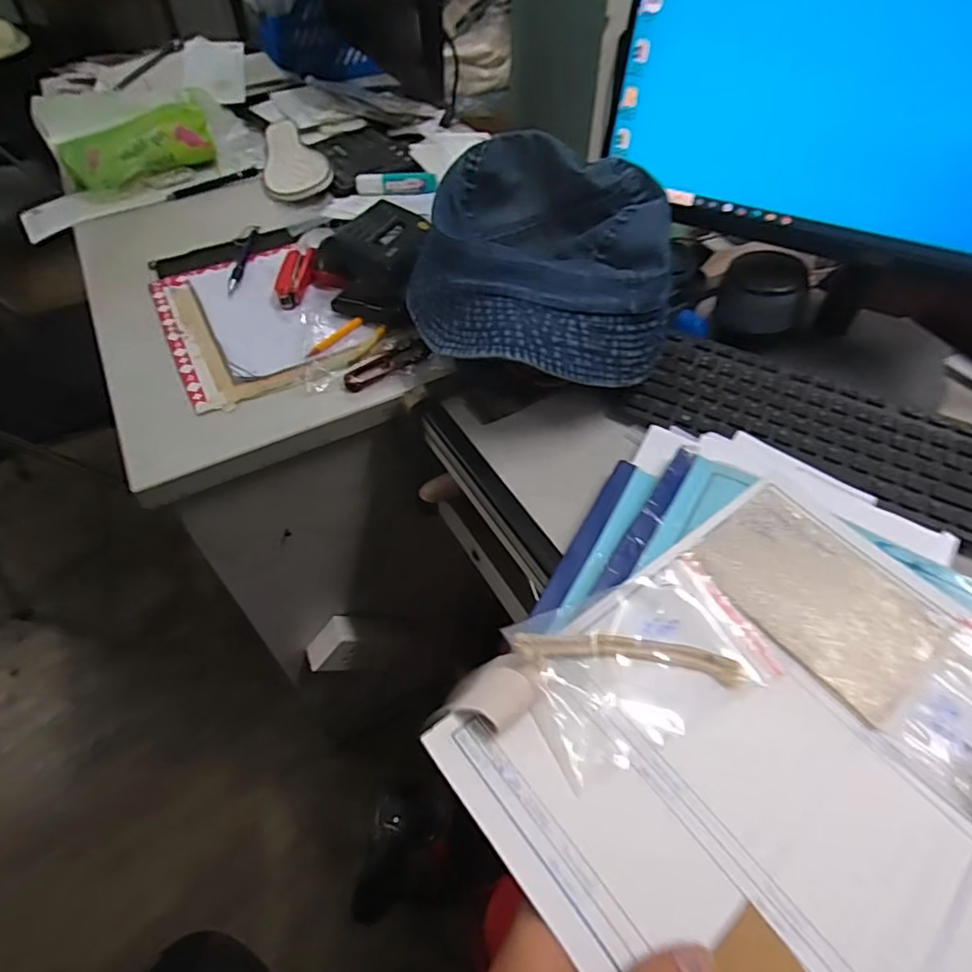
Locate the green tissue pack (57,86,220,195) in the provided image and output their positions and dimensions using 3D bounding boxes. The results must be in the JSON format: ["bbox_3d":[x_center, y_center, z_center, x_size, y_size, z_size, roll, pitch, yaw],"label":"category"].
[{"bbox_3d":[-0.481,-0.483,0.807,0.214,0.080,0.063,-28,56,-21],"label":"green tissue pack"}]

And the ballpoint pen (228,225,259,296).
[{"bbox_3d":[-0.286,-0.265,0.671,0.012,0.011,0.147,-3,51,-3],"label":"ballpoint pen"}]

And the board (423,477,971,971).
[{"bbox_3d":[0.215,0.186,0.245,0.301,0.011,0.420,-29,61,-29],"label":"board"}]

